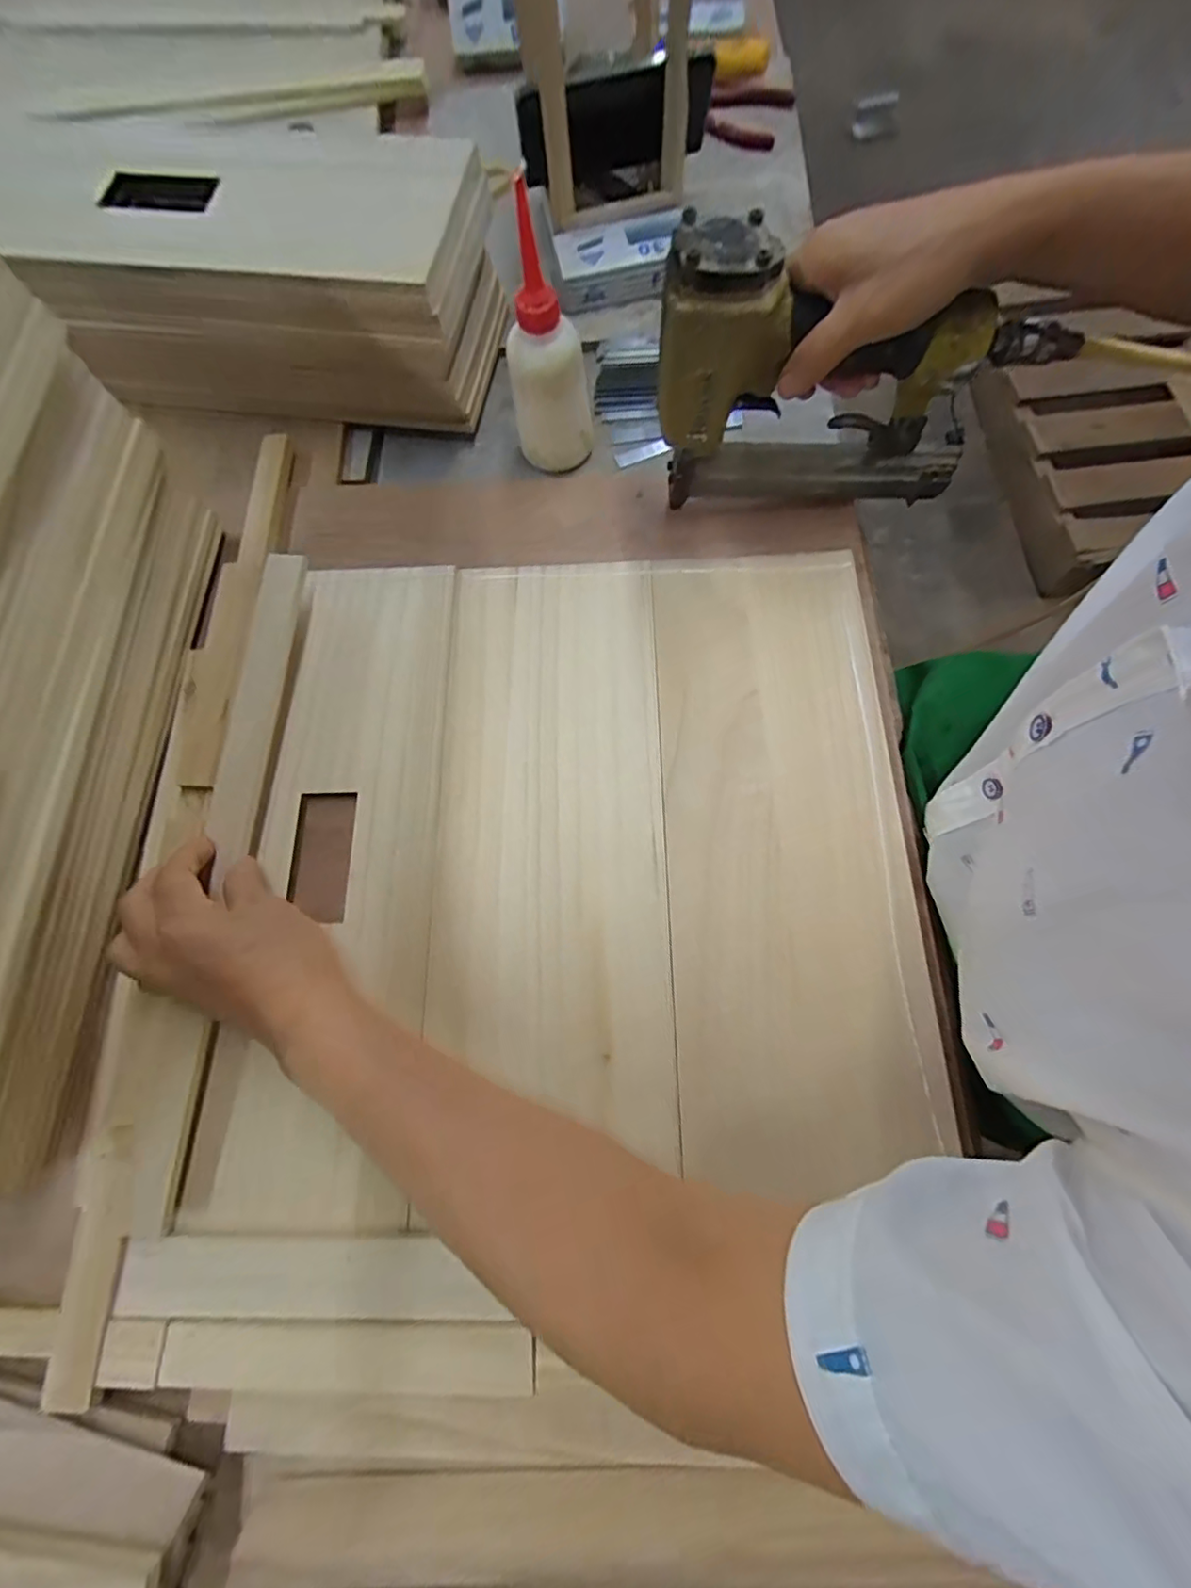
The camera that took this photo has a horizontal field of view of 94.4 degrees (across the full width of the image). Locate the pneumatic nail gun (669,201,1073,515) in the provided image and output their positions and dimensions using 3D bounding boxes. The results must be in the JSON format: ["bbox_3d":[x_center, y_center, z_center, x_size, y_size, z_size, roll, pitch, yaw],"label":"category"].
[{"bbox_3d":[0.161,-0.261,0.358,0.238,0.161,0.046,-1,72,2],"label":"pneumatic nail gun"}]

